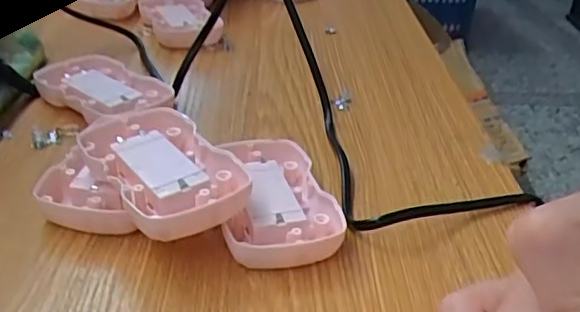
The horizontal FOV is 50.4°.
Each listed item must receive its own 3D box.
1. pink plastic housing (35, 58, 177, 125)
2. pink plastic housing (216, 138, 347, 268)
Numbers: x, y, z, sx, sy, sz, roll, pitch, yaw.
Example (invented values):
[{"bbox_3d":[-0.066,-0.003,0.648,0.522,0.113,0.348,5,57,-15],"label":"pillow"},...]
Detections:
[{"bbox_3d":[-0.120,-0.039,0.393,0.085,0.021,0.053,26,34,34],"label":"pink plastic housing"},{"bbox_3d":[-0.009,0.022,0.302,0.052,0.023,0.088,-4,31,-15],"label":"pink plastic housing"}]

